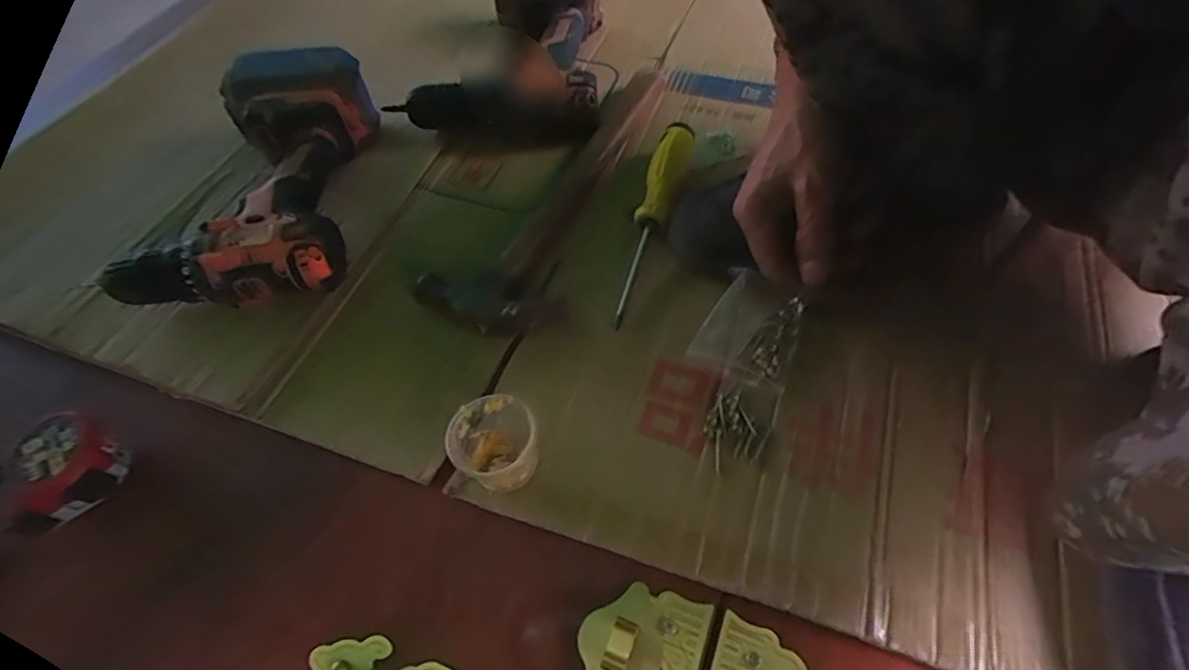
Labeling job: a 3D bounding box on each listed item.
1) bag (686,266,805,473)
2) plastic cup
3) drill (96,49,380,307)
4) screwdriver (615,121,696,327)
[{"bbox_3d":[0.102,0.018,0.406,0.067,0.018,0.136,11,61,10],"label":"bag"},{"bbox_3d":[-0.061,0.068,0.364,0.051,0.042,0.047,-1,56,2],"label":"plastic cup"},{"bbox_3d":[-0.269,-0.128,0.486,0.143,0.090,0.239,-6,56,-1],"label":"drill"},{"bbox_3d":[0.044,-0.095,0.478,0.030,0.033,0.201,15,58,13],"label":"screwdriver"}]

